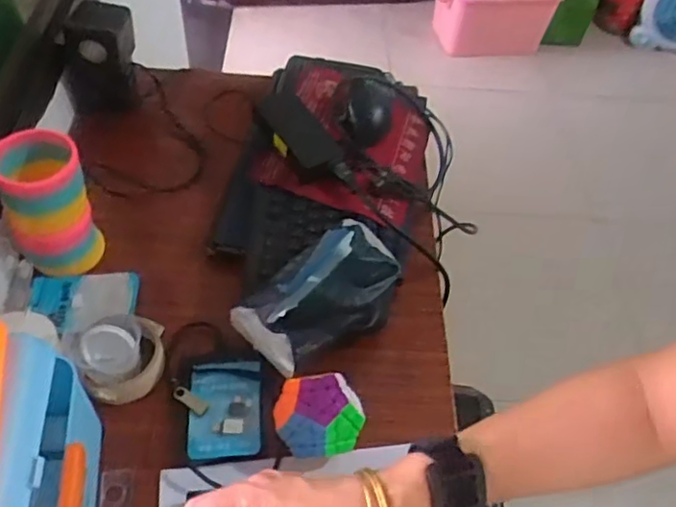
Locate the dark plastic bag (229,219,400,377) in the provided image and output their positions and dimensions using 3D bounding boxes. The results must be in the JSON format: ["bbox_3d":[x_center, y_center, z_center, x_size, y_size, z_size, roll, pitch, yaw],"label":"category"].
[{"bbox_3d":[-0.017,0.046,0.636,0.170,0.092,0.090,-35,63,-28],"label":"dark plastic bag"}]

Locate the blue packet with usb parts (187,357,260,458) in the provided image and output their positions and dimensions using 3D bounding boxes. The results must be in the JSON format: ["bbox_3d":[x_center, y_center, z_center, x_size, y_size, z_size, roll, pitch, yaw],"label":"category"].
[{"bbox_3d":[-0.112,0.155,0.617,0.069,0.026,0.096,-1,53,-6],"label":"blue packet with usb parts"}]

